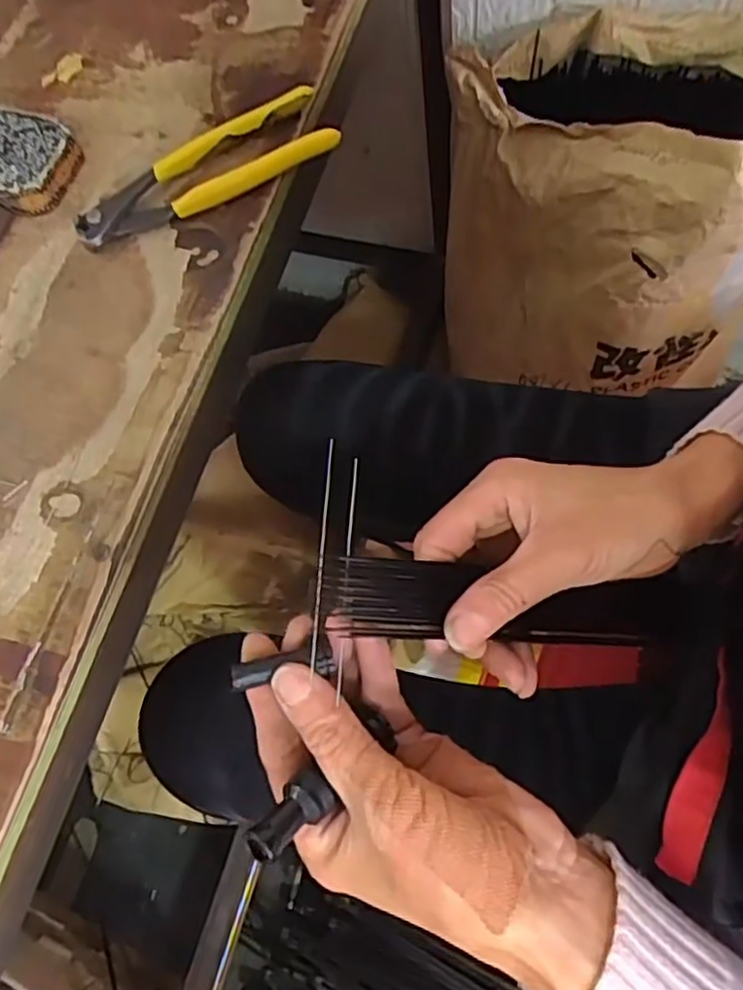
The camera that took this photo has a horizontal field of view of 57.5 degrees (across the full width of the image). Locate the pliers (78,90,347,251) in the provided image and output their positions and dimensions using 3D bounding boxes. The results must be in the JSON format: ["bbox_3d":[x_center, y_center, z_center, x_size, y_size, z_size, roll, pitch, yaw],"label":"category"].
[{"bbox_3d":[-0.104,-0.199,0.410,0.161,0.031,0.046,-23,69,-1],"label":"pliers"}]

